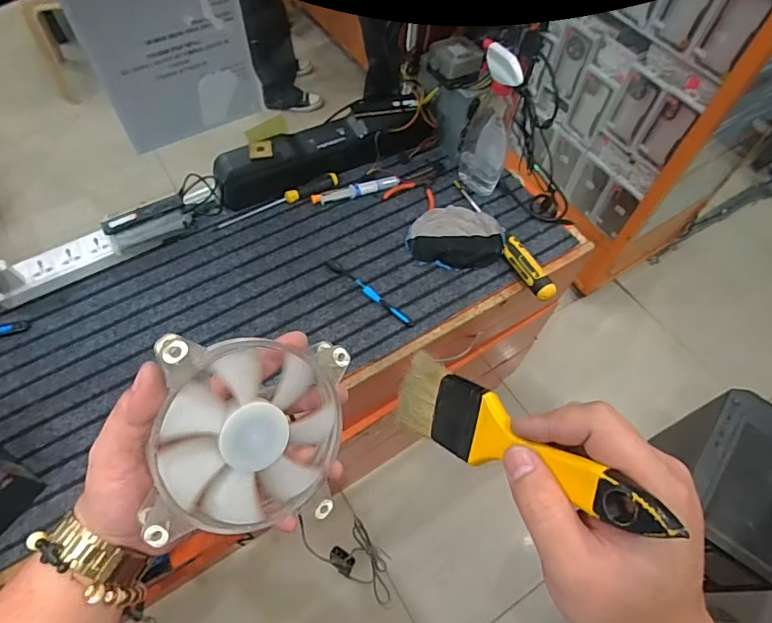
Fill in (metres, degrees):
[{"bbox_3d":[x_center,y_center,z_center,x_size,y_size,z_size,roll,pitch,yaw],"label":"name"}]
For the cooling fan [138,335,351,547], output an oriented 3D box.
[{"bbox_3d":[-0.087,0.078,0.316,0.116,0.029,0.119,5,91,-35],"label":"cooling fan"}]

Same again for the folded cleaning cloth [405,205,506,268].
[{"bbox_3d":[0.128,-0.145,0.884,0.165,0.034,0.144,11,60,3],"label":"folded cleaning cloth"}]

